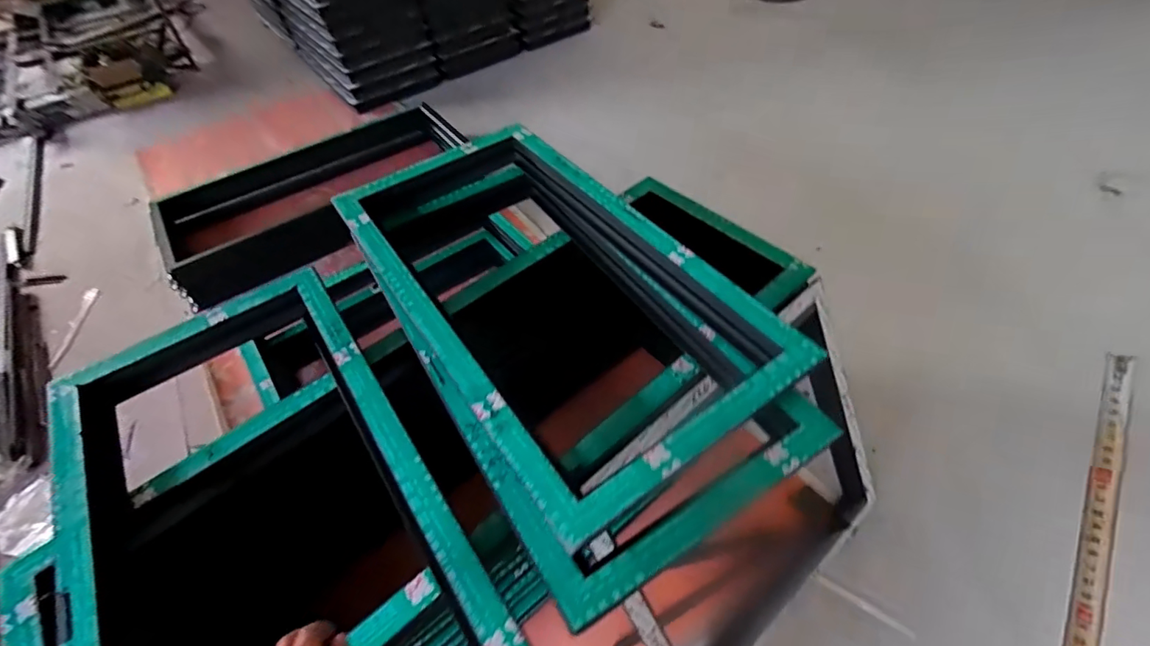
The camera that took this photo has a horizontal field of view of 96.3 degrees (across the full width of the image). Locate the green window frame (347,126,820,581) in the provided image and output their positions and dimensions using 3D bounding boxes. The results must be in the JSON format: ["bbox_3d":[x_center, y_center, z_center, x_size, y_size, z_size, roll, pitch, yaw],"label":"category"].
[{"bbox_3d":[-0.071,-0.090,0.971,0.496,0.065,0.930,-30,55,-19],"label":"green window frame"}]

